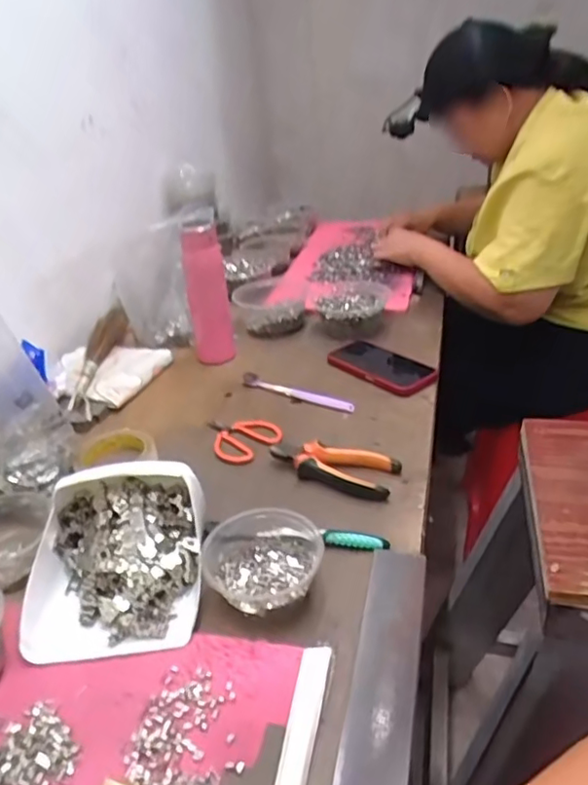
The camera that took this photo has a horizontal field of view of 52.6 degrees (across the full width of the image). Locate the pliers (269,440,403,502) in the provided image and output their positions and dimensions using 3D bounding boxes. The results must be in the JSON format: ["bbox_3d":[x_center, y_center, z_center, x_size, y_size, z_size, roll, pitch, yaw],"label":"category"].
[{"bbox_3d":[0.044,0.081,0.688,0.149,0.024,0.062,12,34,25],"label":"pliers"}]

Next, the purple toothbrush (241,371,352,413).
[{"bbox_3d":[0.004,0.000,0.848,0.180,0.012,0.016,13,35,30],"label":"purple toothbrush"}]

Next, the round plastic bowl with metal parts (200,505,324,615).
[{"bbox_3d":[-0.029,0.151,0.554,0.107,0.051,0.123,0,31,7],"label":"round plastic bowl with metal parts"}]

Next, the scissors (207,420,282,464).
[{"bbox_3d":[-0.071,0.060,0.762,0.102,0.010,0.080,5,32,14],"label":"scissors"}]

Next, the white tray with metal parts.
[{"bbox_3d":[-0.165,0.144,0.549,0.157,0.084,0.170,-4,31,-1],"label":"white tray with metal parts"}]

